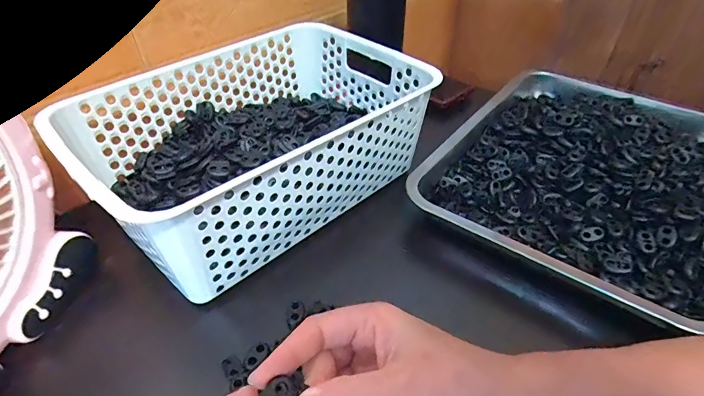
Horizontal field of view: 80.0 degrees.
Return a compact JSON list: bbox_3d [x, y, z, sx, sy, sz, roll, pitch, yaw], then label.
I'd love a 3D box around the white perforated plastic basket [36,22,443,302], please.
[{"bbox_3d":[-0.092,-0.067,0.415,0.314,0.089,0.223,-33,50,-31],"label":"white perforated plastic basket"}]

